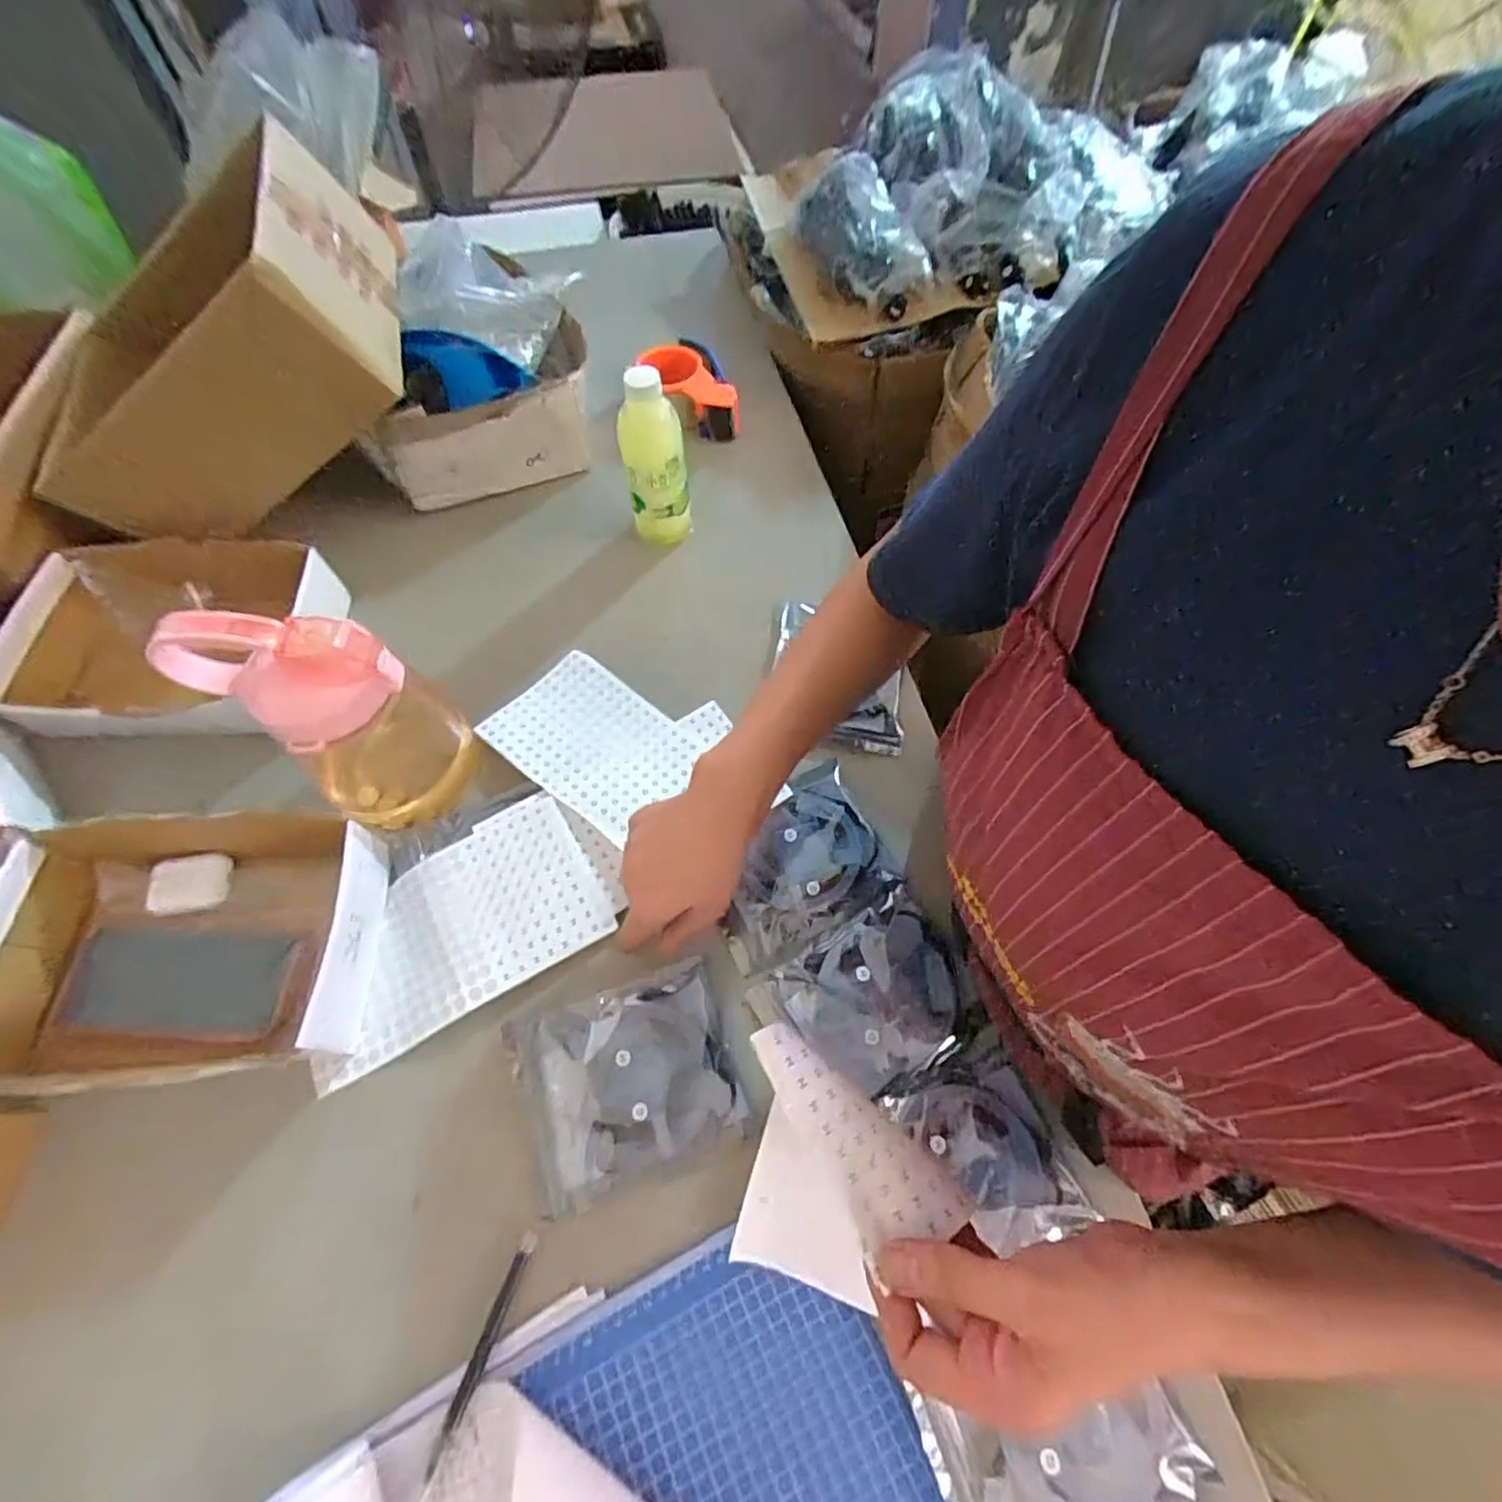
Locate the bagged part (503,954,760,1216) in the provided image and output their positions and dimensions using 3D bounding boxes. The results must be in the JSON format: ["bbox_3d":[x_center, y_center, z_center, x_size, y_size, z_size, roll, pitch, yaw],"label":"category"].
[{"bbox_3d":[-0.087,0.227,0.458,0.145,0.008,0.123,-16,63,-8],"label":"bagged part"}]

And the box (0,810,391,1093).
[{"bbox_3d":[-0.399,0.137,0.469,0.246,0.062,0.175,-5,62,-2],"label":"box"}]

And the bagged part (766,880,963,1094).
[{"bbox_3d":[0.093,0.179,0.479,0.124,0.008,0.107,-31,66,-15],"label":"bagged part"}]

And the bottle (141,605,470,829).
[{"bbox_3d":[-0.290,-0.030,0.475,0.108,0.192,0.116,38,69,19],"label":"bottle"}]

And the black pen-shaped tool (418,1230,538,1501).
[{"bbox_3d":[-0.162,0.360,0.384,0.010,0.012,0.132,18,64,10],"label":"black pen-shaped tool"}]

